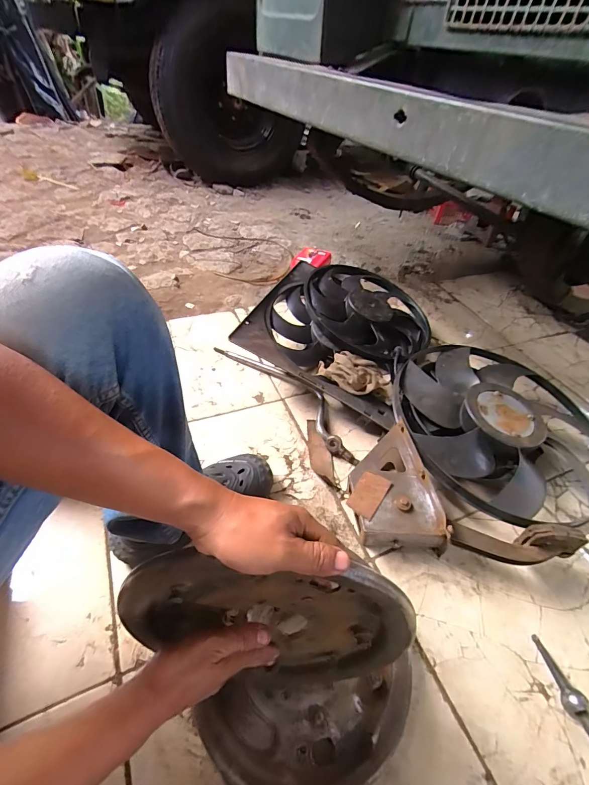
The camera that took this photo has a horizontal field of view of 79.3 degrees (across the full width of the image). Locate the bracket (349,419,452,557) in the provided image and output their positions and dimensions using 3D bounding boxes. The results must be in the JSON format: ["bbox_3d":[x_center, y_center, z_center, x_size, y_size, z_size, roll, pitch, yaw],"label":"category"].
[{"bbox_3d":[0.175,0.181,0.680,0.150,0.085,0.231,-1,46,-8],"label":"bracket"}]

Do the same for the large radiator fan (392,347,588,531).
[{"bbox_3d":[0.465,0.054,0.814,0.462,0.092,0.514,30,49,20],"label":"large radiator fan"}]

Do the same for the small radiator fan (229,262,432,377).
[{"bbox_3d":[0.141,-0.191,0.965,0.421,0.106,0.499,19,46,11],"label":"small radiator fan"}]

